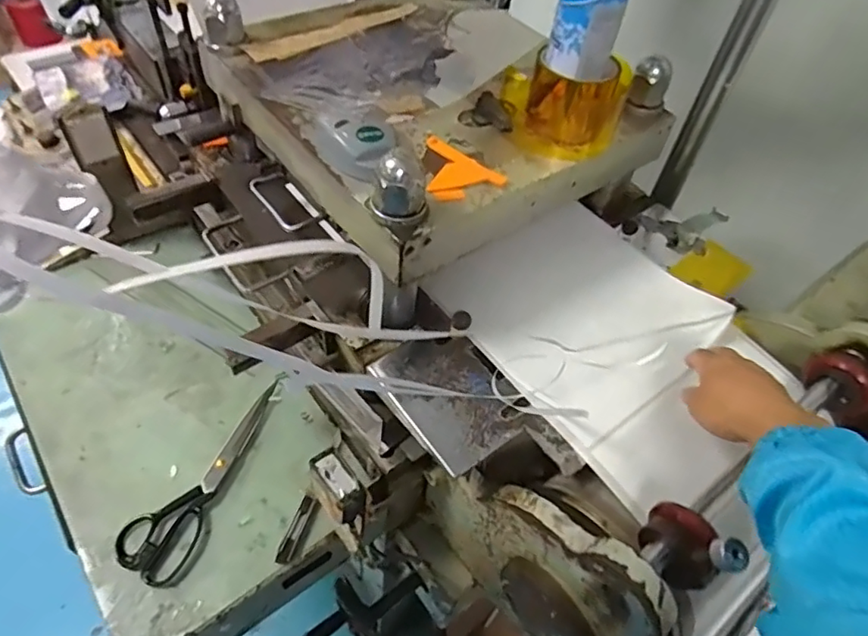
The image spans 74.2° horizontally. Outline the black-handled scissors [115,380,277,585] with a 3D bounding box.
[{"bbox_3d":[-0.247,0.176,0.651,0.073,0.011,0.242,26,53,14],"label":"black-handled scissors"}]

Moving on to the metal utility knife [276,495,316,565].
[{"bbox_3d":[-0.148,0.229,0.620,0.019,0.013,0.074,18,52,8],"label":"metal utility knife"}]

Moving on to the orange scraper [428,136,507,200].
[{"bbox_3d":[0.014,-0.155,0.583,0.076,0.008,0.096,-24,57,-23],"label":"orange scraper"}]

